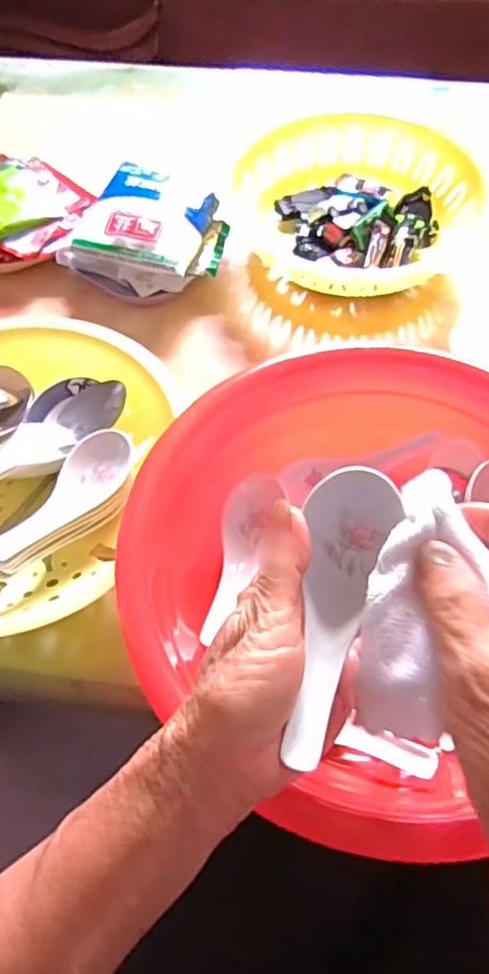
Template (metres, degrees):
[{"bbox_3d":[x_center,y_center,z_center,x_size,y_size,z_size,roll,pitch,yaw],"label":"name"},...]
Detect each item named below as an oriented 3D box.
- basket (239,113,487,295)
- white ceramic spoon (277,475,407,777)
[{"bbox_3d":[0.096,-0.274,0.623,0.217,0.057,0.210,0,59,1],"label":"basket"},{"bbox_3d":[0.039,0.055,0.280,0.038,0.027,0.123,11,77,8],"label":"white ceramic spoon"}]

